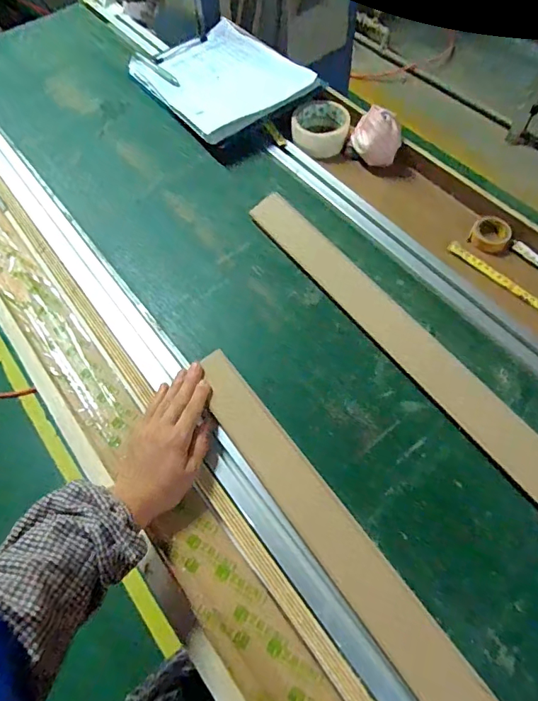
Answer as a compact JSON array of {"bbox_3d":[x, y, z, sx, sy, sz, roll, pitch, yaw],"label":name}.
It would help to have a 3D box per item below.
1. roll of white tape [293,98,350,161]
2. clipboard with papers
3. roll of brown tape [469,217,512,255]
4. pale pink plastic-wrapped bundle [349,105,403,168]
[{"bbox_3d":[0.085,-0.370,0.746,0.092,0.048,0.095,1,62,5],"label":"roll of white tape"},{"bbox_3d":[-0.076,-0.469,0.773,0.230,0.019,0.304,-35,62,-13],"label":"clipboard with papers"},{"bbox_3d":[0.311,-0.162,0.633,0.050,0.026,0.046,25,66,15],"label":"roll of brown tape"},{"bbox_3d":[0.163,-0.325,0.687,0.073,0.060,0.050,13,64,10],"label":"pale pink plastic-wrapped bundle"}]

